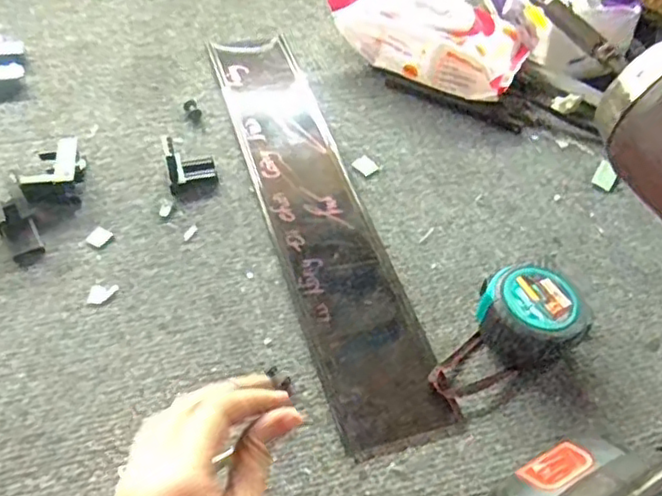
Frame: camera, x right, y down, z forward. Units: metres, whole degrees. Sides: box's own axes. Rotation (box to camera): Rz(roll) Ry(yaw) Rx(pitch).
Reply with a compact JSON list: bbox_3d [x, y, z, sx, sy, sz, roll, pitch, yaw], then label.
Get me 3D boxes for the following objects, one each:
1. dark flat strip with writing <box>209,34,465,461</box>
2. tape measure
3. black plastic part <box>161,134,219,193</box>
[{"bbox_3d":[-0.015,-0.040,0.500,0.074,0.008,0.397,-12,54,-14],"label":"dark flat strip with writing"},{"bbox_3d":[0.113,0.059,0.412,0.064,0.043,0.101,31,55,19],"label":"tape measure"},{"bbox_3d":[-0.104,-0.064,0.490,0.037,0.040,0.023,-18,55,-18],"label":"black plastic part"}]

